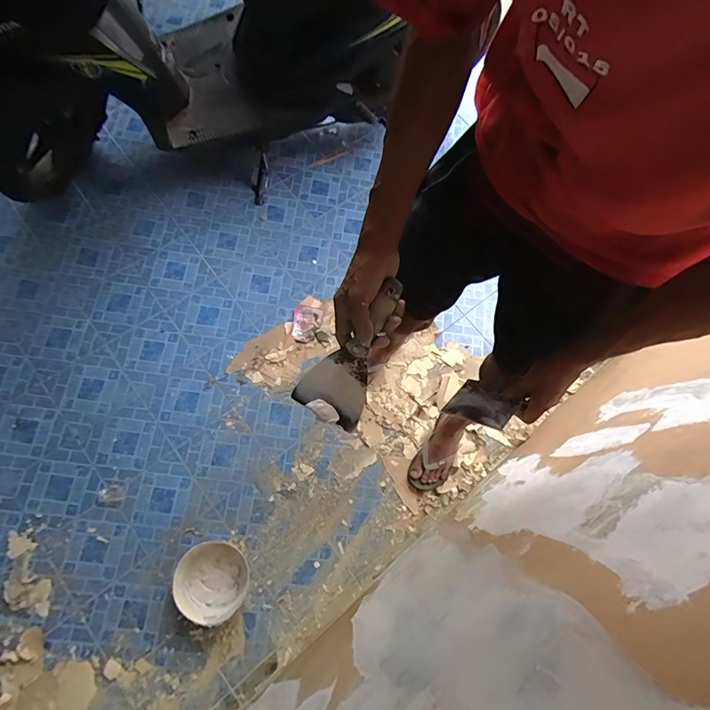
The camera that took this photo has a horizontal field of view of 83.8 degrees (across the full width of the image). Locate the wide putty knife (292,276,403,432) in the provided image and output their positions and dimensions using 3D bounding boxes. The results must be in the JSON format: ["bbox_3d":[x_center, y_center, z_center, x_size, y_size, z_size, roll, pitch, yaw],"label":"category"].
[{"bbox_3d":[0.004,-0.002,0.512,0.088,0.019,0.196,34,99,10],"label":"wide putty knife"}]

